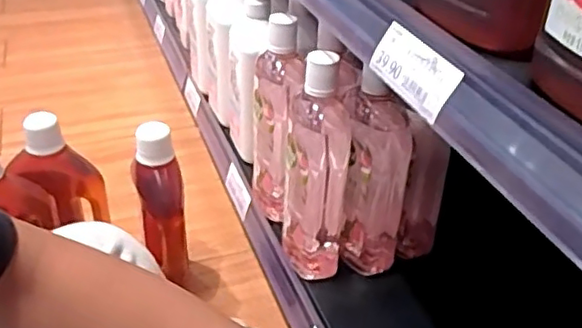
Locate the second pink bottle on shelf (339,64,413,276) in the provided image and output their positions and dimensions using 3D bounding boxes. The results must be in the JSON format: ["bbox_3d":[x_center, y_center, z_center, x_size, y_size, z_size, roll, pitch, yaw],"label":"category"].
[{"bbox_3d":[0.094,0.012,0.699,0.075,0.233,0.069,7,33,7],"label":"second pink bottle on shelf"}]

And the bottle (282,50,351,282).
[{"bbox_3d":[0.027,0.007,0.676,0.071,0.252,0.062,5,33,3],"label":"bottle"}]

